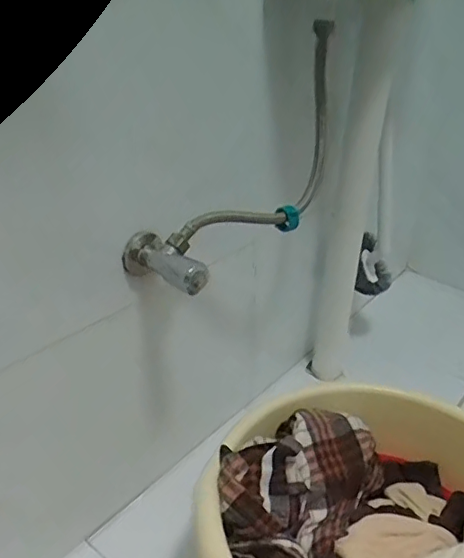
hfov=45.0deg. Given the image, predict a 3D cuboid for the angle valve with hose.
[{"bbox_3d":[0.019,-0.122,0.613,0.103,0.174,0.333,26,61,38],"label":"angle valve with hose"}]

